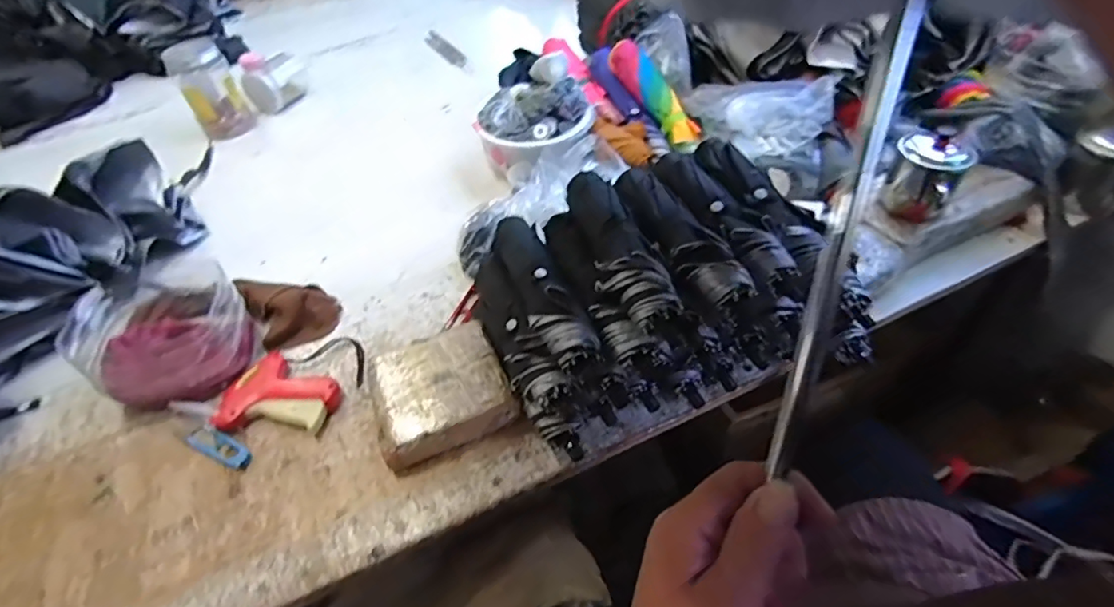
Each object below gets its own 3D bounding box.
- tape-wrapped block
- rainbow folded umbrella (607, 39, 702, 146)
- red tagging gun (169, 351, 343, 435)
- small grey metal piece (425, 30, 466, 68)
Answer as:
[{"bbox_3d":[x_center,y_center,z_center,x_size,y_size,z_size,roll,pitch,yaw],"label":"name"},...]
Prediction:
[{"bbox_3d":[-0.124,0.096,0.585,0.135,0.052,0.127,-22,49,-13],"label":"tape-wrapped block"},{"bbox_3d":[0.159,-0.337,0.871,0.056,0.046,0.230,-25,69,-16],"label":"rainbow folded umbrella"},{"bbox_3d":[-0.329,0.105,0.611,0.164,0.025,0.099,15,51,19],"label":"red tagging gun"},{"bbox_3d":[-0.273,-0.615,1.304,0.045,0.010,0.231,-24,50,-16],"label":"small grey metal piece"}]

